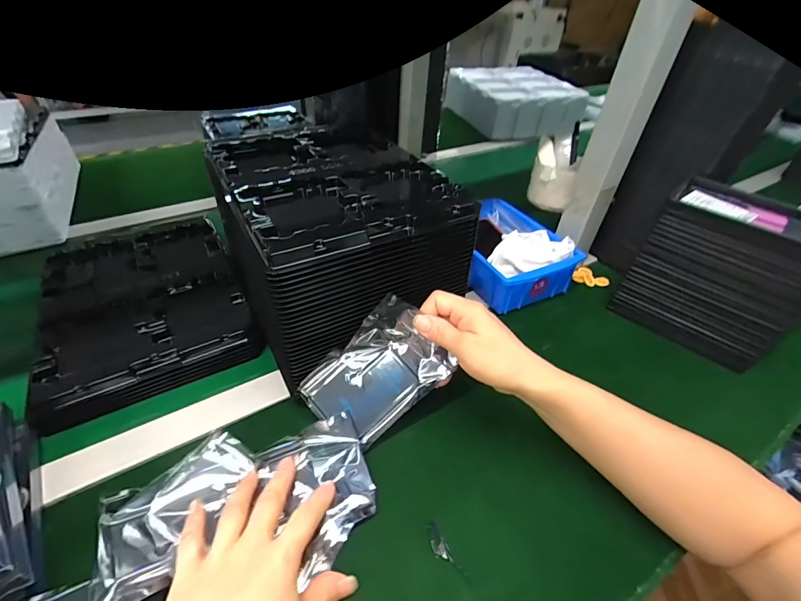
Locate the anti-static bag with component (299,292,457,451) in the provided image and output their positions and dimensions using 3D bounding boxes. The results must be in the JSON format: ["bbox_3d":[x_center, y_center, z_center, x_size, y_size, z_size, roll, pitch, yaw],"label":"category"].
[{"bbox_3d":[-0.023,0.070,0.368,0.086,0.011,0.131,45,94,5],"label":"anti-static bag with component"}]

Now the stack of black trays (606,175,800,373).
[{"bbox_3d":[0.390,-0.038,0.475,0.124,0.162,0.158,-31,52,-32],"label":"stack of black trays"}]

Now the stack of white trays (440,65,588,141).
[{"bbox_3d":[0.361,-0.642,1.224,0.346,0.096,0.408,-10,43,-15],"label":"stack of white trays"}]

